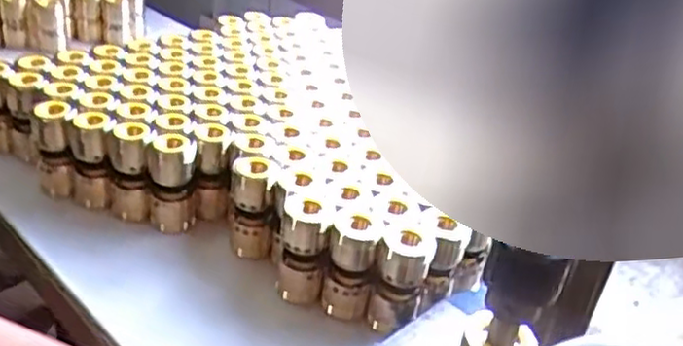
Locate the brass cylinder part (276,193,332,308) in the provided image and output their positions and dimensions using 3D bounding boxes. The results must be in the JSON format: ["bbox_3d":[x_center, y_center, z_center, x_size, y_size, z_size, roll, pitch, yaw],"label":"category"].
[{"bbox_3d":[-0.032,0.065,0.574,0.042,0.092,0.041,3,30,-7],"label":"brass cylinder part"}]

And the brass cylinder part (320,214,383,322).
[{"bbox_3d":[0.007,0.079,0.560,0.039,0.086,0.032,4,30,-6],"label":"brass cylinder part"}]

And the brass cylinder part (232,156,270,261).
[{"bbox_3d":[-0.081,0.031,0.615,0.034,0.092,0.029,4,30,-5],"label":"brass cylinder part"}]

